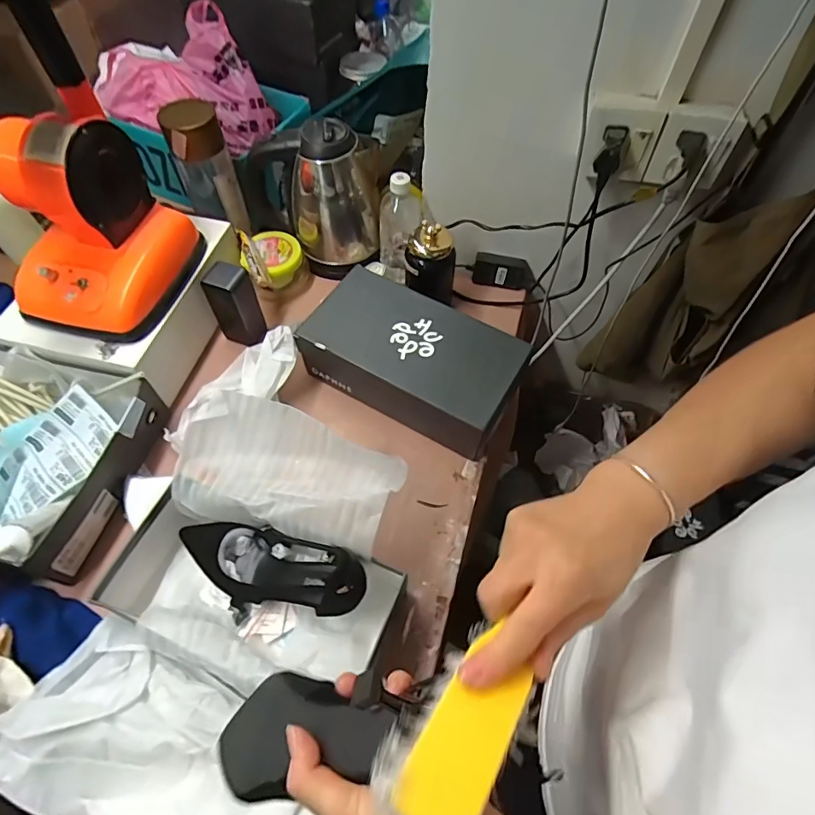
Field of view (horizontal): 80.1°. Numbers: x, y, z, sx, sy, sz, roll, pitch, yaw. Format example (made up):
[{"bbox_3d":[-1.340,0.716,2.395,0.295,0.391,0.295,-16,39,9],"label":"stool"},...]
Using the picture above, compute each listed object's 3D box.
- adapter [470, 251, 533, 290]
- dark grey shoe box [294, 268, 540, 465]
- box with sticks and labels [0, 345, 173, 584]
[{"bbox_3d":[0.166,-0.236,0.843,0.103,0.050,0.031,10,59,4],"label":"adapter"},{"bbox_3d":[0.009,-0.072,0.701,0.297,0.104,0.158,27,62,14],"label":"dark grey shoe box"},{"bbox_3d":[-0.534,0.052,0.624,0.343,0.108,0.256,13,59,6],"label":"box with sticks and labels"}]

